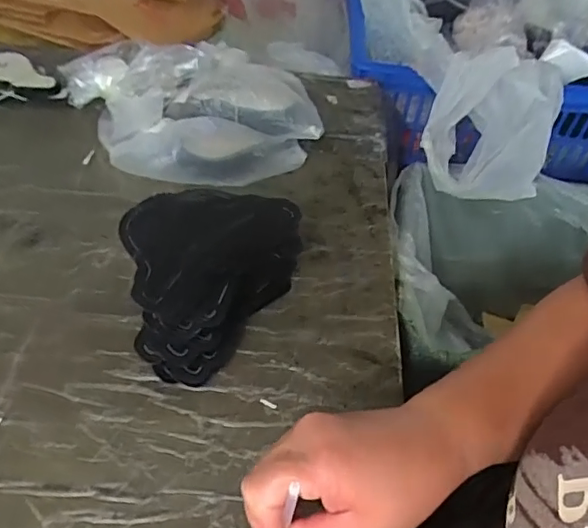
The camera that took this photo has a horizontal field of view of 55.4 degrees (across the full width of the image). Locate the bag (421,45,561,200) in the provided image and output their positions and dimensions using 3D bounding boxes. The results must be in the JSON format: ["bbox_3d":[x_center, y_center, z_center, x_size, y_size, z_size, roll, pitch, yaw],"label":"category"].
[{"bbox_3d":[0.257,-0.191,0.727,0.150,0.118,0.190,19,48,11],"label":"bag"}]

